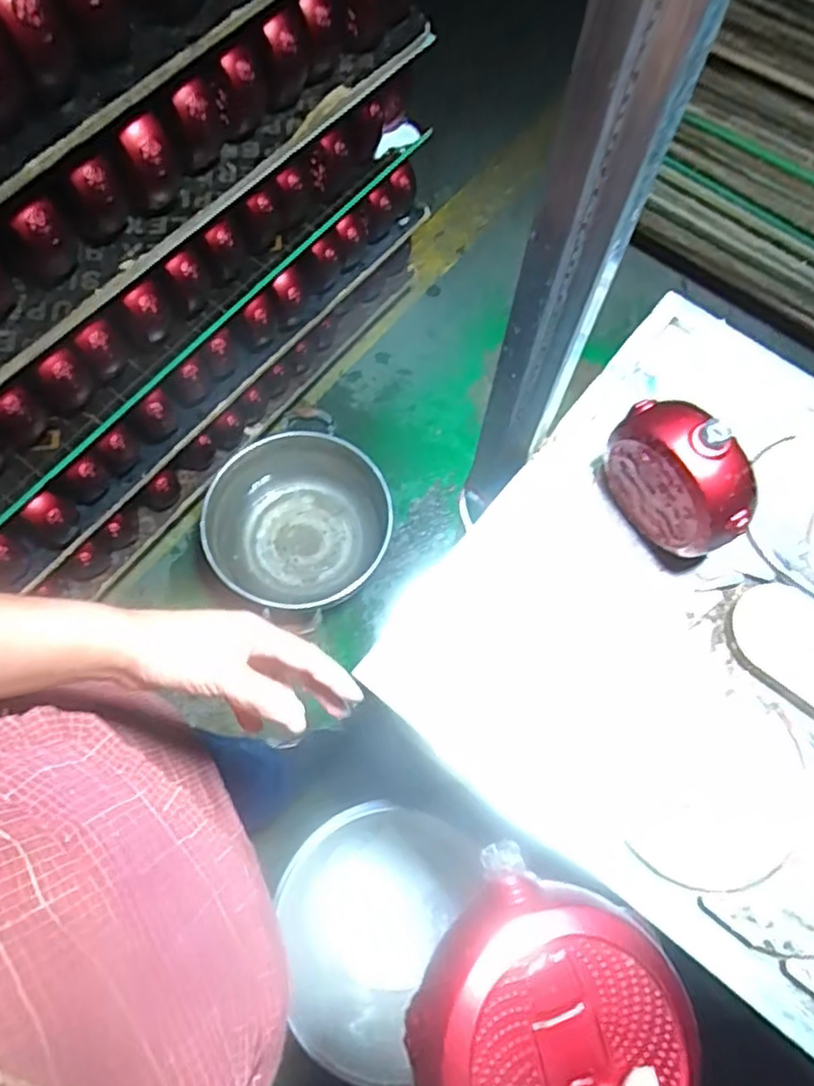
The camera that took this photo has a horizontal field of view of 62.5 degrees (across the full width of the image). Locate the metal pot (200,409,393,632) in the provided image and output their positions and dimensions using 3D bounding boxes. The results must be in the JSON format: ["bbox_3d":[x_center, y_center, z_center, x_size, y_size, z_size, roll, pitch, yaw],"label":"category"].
[{"bbox_3d":[-0.207,-0.038,1.261,0.332,0.155,0.296,-39,73,-14],"label":"metal pot"}]

